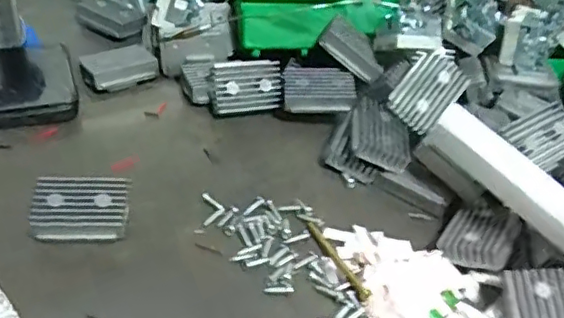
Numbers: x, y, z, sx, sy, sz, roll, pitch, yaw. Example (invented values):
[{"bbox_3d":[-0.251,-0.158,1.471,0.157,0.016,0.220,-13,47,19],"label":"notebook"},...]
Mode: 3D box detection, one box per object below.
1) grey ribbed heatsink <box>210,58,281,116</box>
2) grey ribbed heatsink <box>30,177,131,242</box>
[{"bbox_3d":[-0.023,-0.047,0.388,0.047,0.034,0.011,-8,6,-20],"label":"grey ribbed heatsink"},{"bbox_3d":[-0.101,0.026,0.299,0.045,0.018,0.029,3,42,-9],"label":"grey ribbed heatsink"}]

